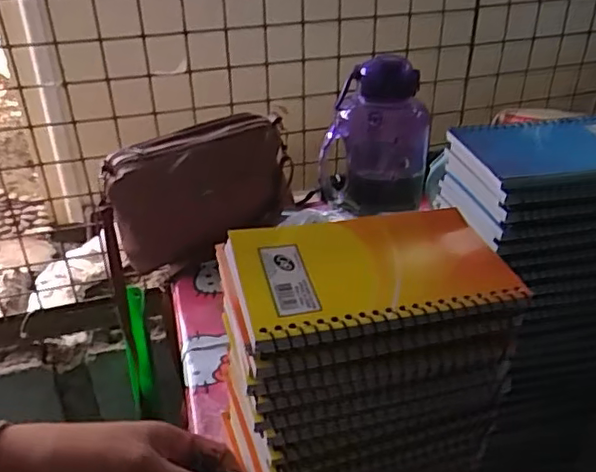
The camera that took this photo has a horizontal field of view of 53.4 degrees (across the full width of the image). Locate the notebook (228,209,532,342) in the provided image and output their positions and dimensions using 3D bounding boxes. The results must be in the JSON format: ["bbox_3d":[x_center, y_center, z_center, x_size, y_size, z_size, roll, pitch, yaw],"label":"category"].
[{"bbox_3d":[0.034,0.015,0.294,0.124,0.010,0.077,-7,33,-9],"label":"notebook"}]

